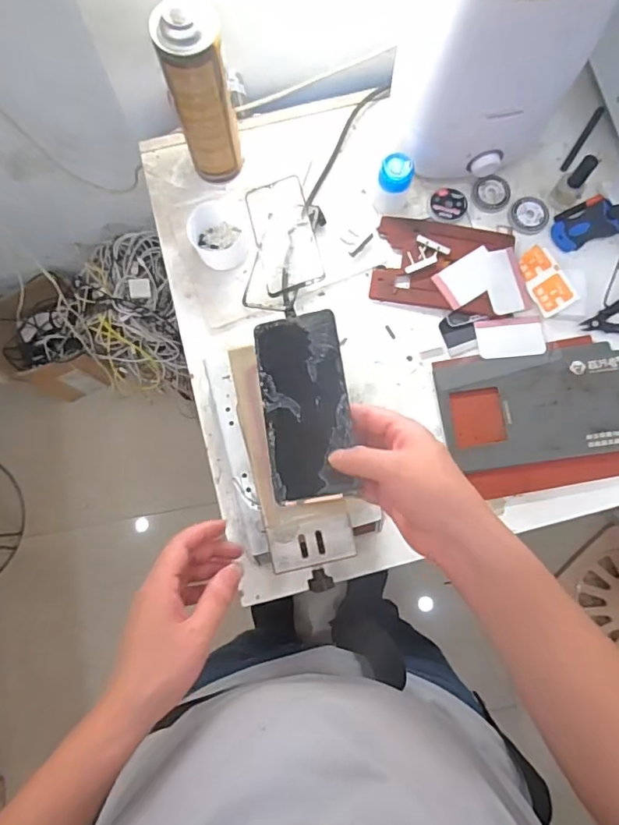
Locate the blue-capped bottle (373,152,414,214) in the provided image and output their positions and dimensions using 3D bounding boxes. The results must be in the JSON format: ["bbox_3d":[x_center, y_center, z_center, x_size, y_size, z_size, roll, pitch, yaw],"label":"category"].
[{"bbox_3d":[0.105,-0.279,0.637,0.042,0.075,0.040,0,80,0],"label":"blue-capped bottle"}]

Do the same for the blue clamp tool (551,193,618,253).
[{"bbox_3d":[0.354,-0.240,0.663,0.104,0.013,0.052,-21,80,-4],"label":"blue clamp tool"}]

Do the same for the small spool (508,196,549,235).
[{"bbox_3d":[0.278,-0.249,0.666,0.052,0.008,0.047,-43,82,-7],"label":"small spool"}]

